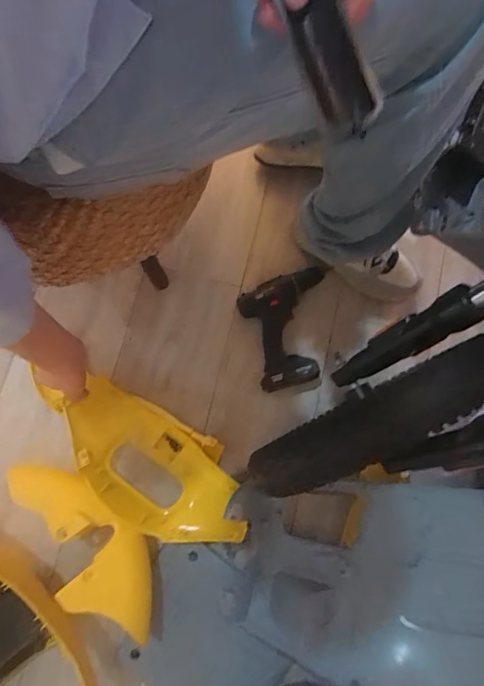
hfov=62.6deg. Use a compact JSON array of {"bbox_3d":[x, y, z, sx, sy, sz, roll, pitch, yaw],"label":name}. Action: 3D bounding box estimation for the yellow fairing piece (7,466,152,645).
[{"bbox_3d":[-0.252,0.308,0.625,0.337,0.069,0.112,41,82,6],"label":"yellow fairing piece"}]

